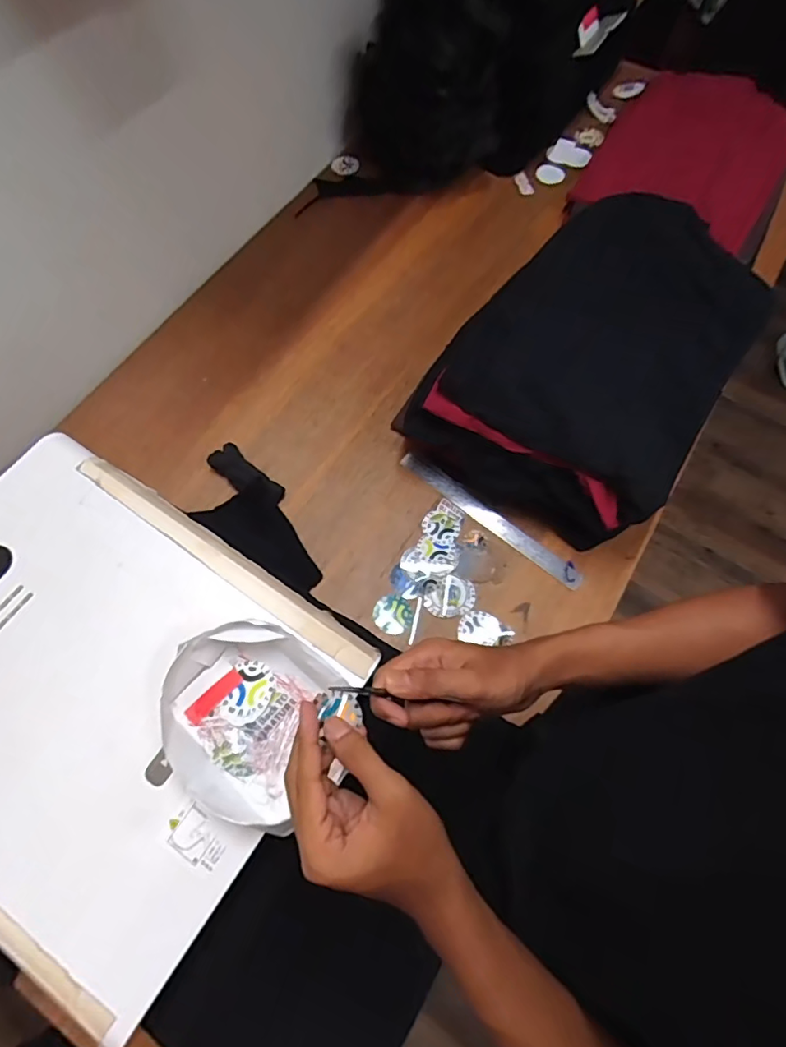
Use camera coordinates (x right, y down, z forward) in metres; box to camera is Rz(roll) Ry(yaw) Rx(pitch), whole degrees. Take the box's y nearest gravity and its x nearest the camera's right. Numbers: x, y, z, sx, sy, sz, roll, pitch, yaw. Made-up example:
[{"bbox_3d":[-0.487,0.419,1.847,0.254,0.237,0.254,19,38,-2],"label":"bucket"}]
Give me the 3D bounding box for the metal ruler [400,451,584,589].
[{"bbox_3d":[0.144,-0.008,0.805,0.319,0.009,0.036,37,76,13],"label":"metal ruler"}]

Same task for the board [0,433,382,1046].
[{"bbox_3d":[-0.328,0.160,0.556,0.492,0.025,0.397,32,71,12],"label":"board"}]

